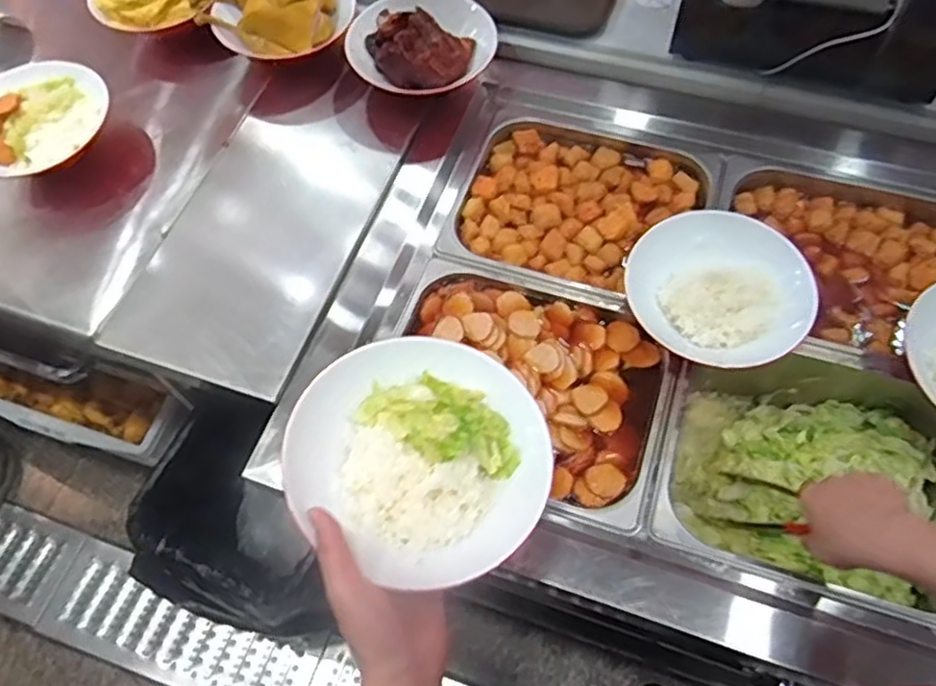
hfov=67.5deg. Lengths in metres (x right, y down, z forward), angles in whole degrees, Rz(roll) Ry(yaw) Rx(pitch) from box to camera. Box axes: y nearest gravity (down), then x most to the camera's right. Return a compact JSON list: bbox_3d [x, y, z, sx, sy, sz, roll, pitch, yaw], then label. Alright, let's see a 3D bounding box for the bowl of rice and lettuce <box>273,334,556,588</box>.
[{"bbox_3d":[-0.035,0.081,0.528,0.190,0.051,0.179,-1,62,2],"label":"bowl of rice and lettuce"}]

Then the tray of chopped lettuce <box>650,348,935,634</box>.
[{"bbox_3d":[0.378,0.148,0.774,0.325,0.131,0.276,16,64,11],"label":"tray of chopped lettuce"}]

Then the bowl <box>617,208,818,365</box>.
[{"bbox_3d":[0.272,-0.057,0.770,0.189,0.049,0.180,-1,62,2],"label":"bowl"}]

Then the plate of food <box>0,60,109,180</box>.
[{"bbox_3d":[-0.566,-0.285,0.917,0.197,0.068,0.157,-30,65,-13],"label":"plate of food"}]

